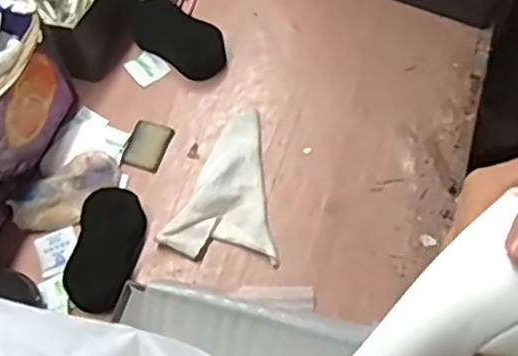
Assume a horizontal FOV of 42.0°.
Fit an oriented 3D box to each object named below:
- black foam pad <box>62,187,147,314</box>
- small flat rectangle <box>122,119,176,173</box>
[{"bbox_3d":[-0.159,0.072,0.703,0.077,0.032,0.129,3,62,5],"label":"black foam pad"},{"bbox_3d":[-0.129,-0.039,0.785,0.044,0.010,0.063,14,63,11],"label":"small flat rectangle"}]

